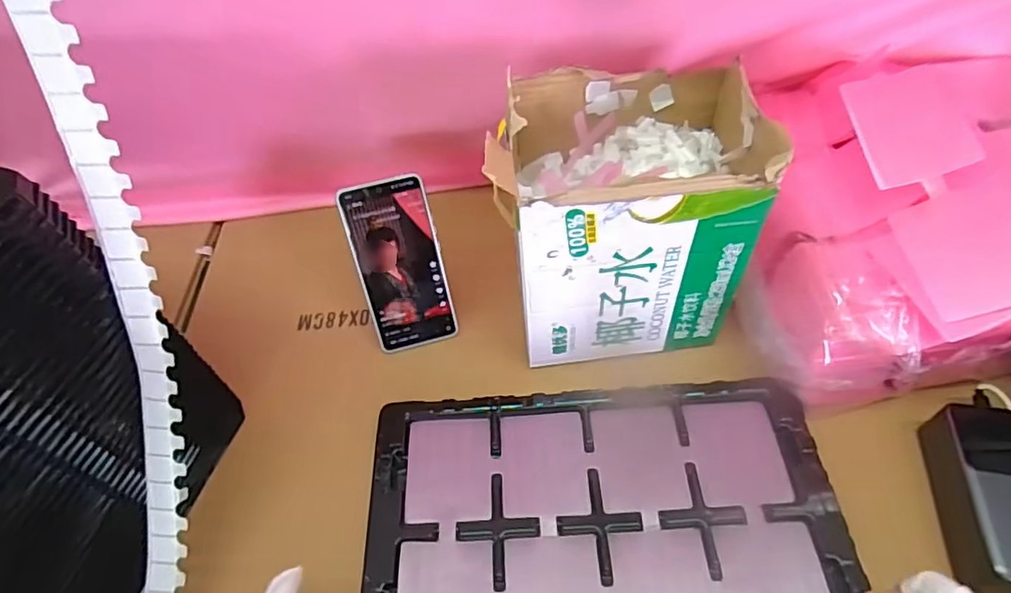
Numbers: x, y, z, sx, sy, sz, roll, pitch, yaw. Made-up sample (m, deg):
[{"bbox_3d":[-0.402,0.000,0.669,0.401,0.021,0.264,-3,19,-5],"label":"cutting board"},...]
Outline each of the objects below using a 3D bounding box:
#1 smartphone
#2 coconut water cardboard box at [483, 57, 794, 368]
[{"bbox_3d":[-0.097,-0.027,0.537,0.077,0.162,0.004,-14,23,-7],"label":"smartphone"},{"bbox_3d":[0.094,-0.068,0.497,0.198,0.205,0.150,-6,52,1],"label":"coconut water cardboard box"}]

